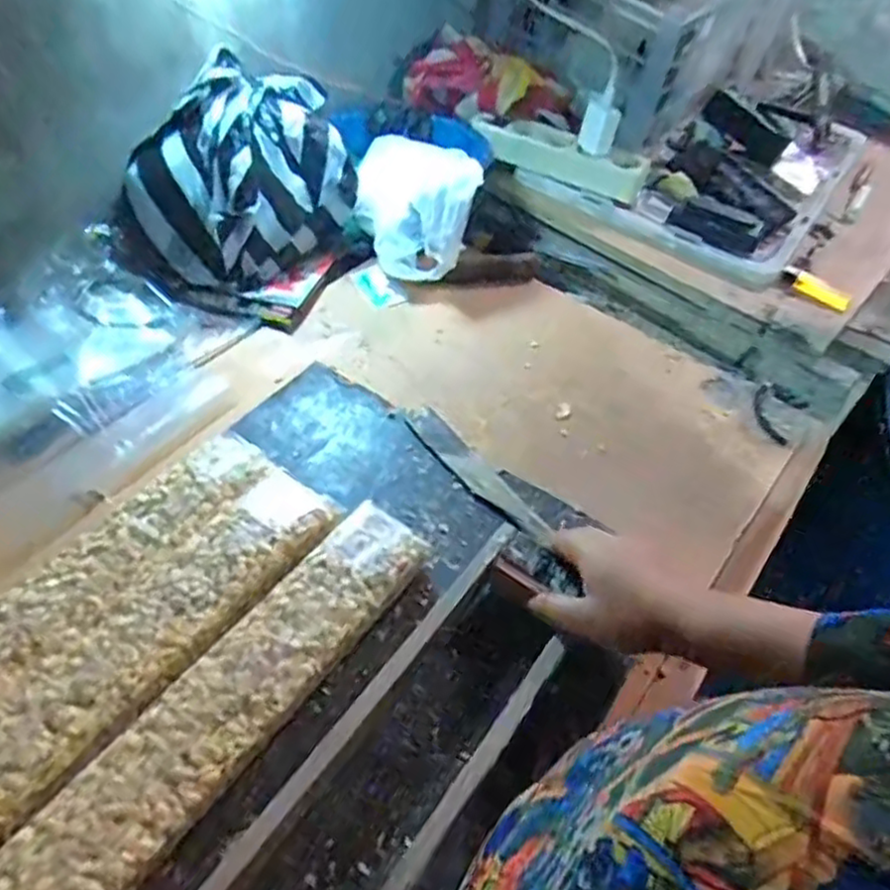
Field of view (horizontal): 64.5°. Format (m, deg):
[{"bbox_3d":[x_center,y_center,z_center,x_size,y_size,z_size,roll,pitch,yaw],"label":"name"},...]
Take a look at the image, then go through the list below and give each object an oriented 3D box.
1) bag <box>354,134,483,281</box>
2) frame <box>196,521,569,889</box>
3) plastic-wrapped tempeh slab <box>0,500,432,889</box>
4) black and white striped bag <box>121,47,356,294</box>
[{"bbox_3d":[-0.034,-0.283,0.806,0.122,0.100,0.201,-11,53,-12],"label":"bag"},{"bbox_3d":[-0.054,0.216,0.409,0.102,0.049,0.414,29,52,22],"label":"frame"},{"bbox_3d":[-0.147,0.174,0.437,0.065,0.035,0.366,32,56,20],"label":"plastic-wrapped tempeh slab"},{"bbox_3d":[-0.209,-0.280,0.751,0.247,0.167,0.128,-32,60,-26],"label":"black and white striped bag"}]

